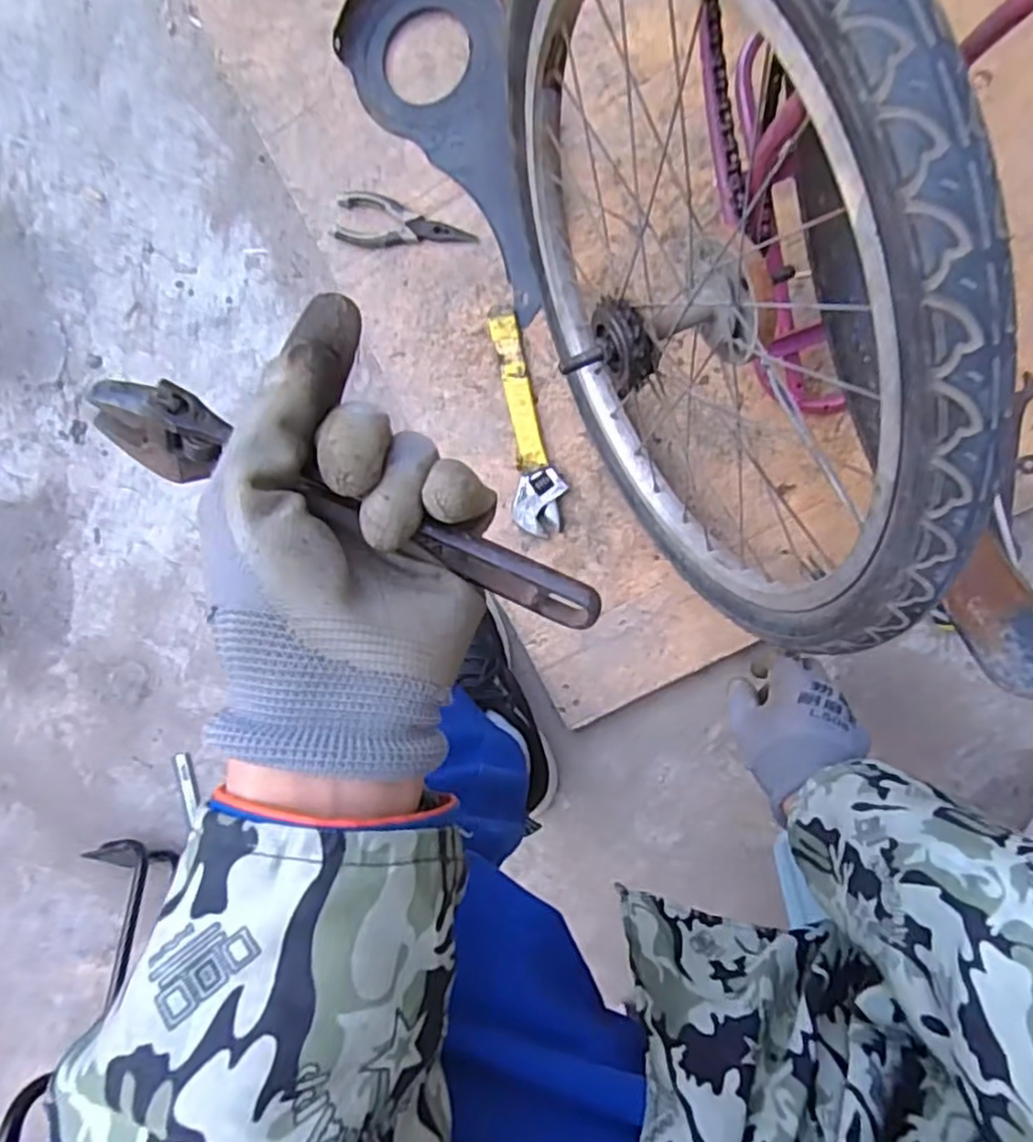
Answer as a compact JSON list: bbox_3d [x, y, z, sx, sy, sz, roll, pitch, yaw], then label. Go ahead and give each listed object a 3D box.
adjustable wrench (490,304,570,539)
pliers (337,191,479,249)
[{"bbox_3d":[0.010,-0.156,0.719,0.052,0.015,0.239,-10,88,10],"label":"adjustable wrench"},{"bbox_3d":[-0.118,-0.369,0.737,0.152,0.009,0.057,10,91,10],"label":"pliers"}]

